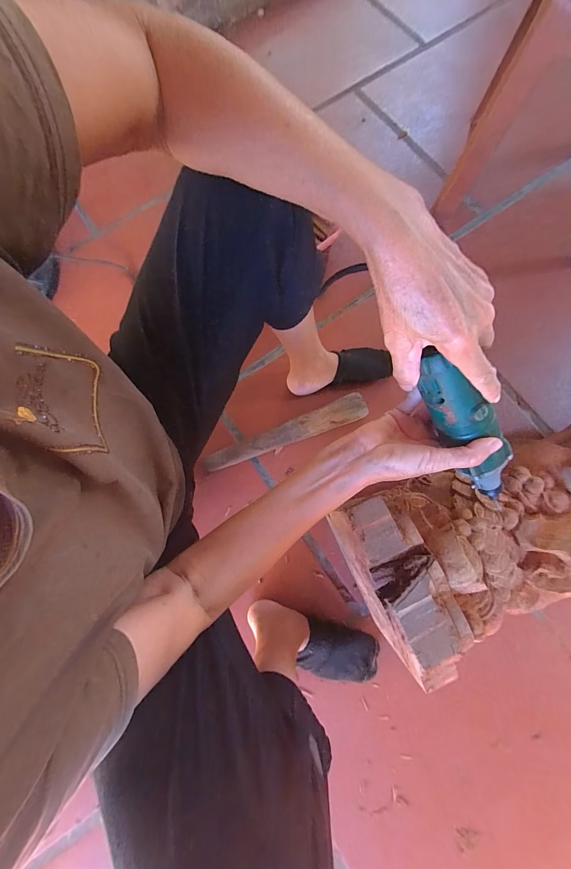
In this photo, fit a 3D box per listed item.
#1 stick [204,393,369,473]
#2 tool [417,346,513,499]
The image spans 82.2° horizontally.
[{"bbox_3d":[0.004,0.003,0.659,0.334,0.035,0.049,-22,78,-5],"label":"stick"},{"bbox_3d":[0.174,-0.002,0.309,0.040,0.038,0.190,-48,117,-10],"label":"tool"}]

